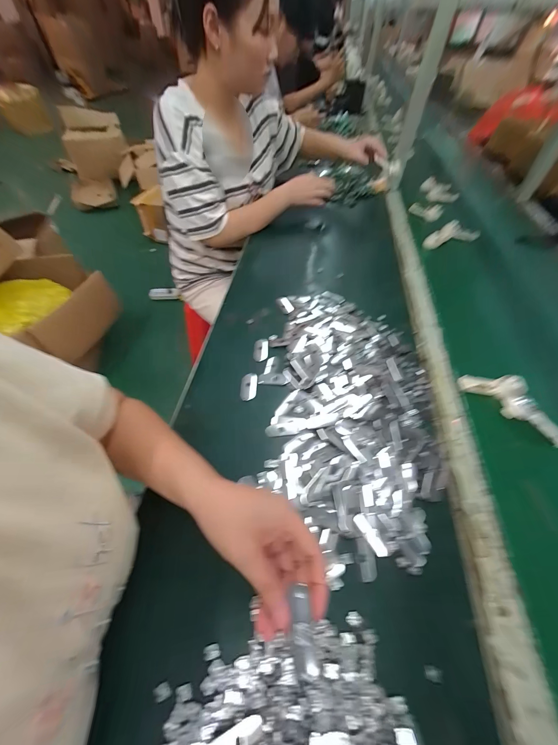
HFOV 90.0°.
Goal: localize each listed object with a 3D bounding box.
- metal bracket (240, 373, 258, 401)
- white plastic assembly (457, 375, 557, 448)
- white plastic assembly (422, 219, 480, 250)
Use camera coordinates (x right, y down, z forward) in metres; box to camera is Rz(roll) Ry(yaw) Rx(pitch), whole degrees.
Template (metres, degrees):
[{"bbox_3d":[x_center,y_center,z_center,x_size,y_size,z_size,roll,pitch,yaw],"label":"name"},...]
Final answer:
[{"bbox_3d":[-0.051,0.023,0.472,0.026,0.010,0.051,2,53,2],"label":"metal bracket"},{"bbox_3d":[0.383,0.042,0.447,0.159,0.030,0.062,37,62,24],"label":"white plastic assembly"},{"bbox_3d":[0.490,-0.384,0.786,0.184,0.029,0.082,-32,61,-24],"label":"white plastic assembly"}]

